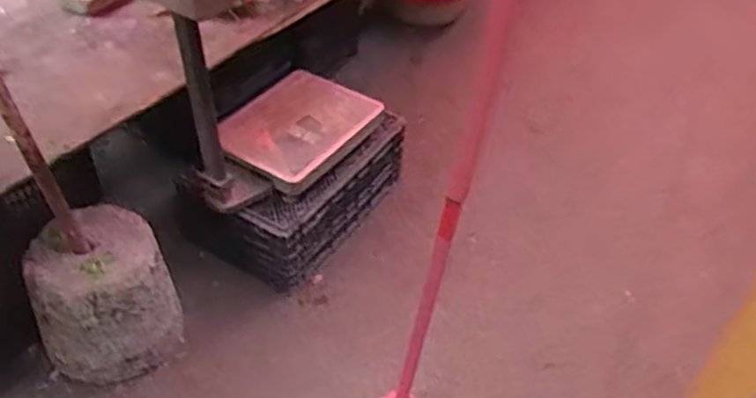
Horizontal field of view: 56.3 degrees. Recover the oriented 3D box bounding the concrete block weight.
[{"bbox_3d":[-0.654,0.218,1.667,0.312,0.316,0.310,-16,45,-19],"label":"concrete block weight"}]

